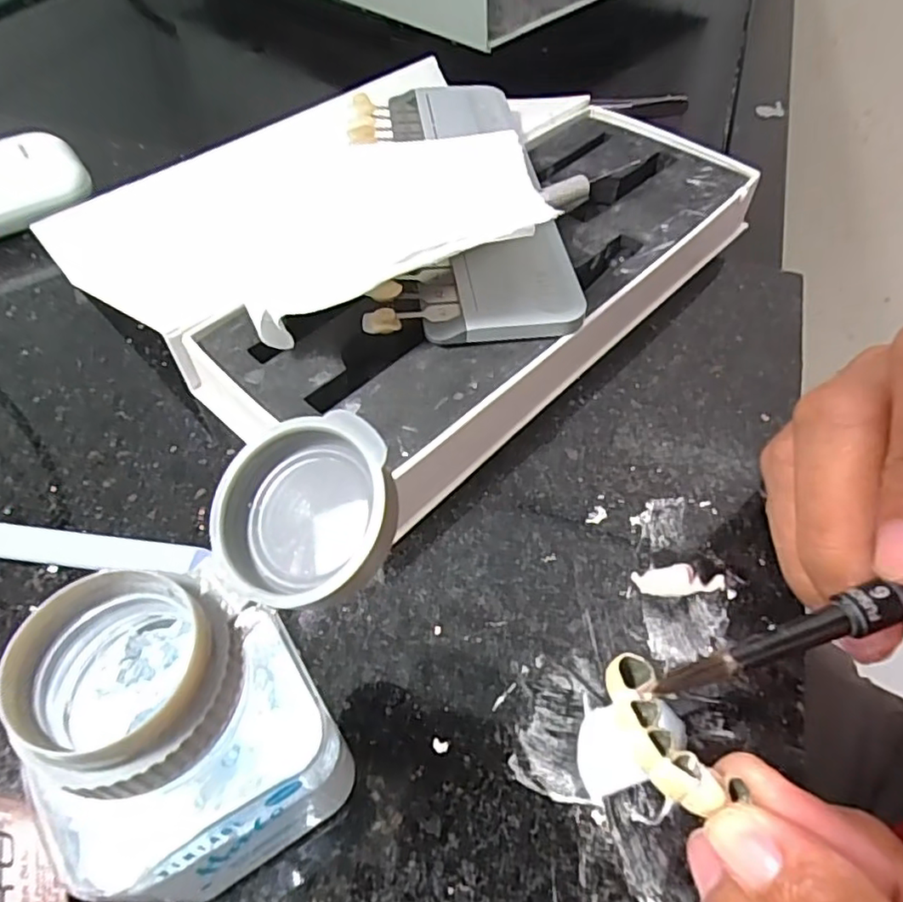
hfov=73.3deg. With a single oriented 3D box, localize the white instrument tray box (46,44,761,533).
[{"bbox_3d":[-0.003,-0.083,0.228,0.163,0.036,0.219,38,61,25],"label":"white instrument tray box"}]

